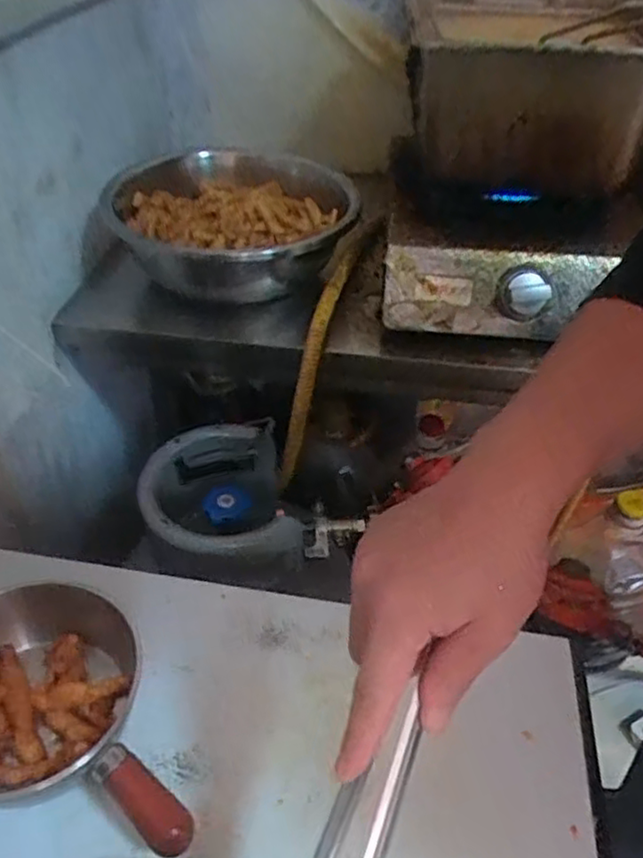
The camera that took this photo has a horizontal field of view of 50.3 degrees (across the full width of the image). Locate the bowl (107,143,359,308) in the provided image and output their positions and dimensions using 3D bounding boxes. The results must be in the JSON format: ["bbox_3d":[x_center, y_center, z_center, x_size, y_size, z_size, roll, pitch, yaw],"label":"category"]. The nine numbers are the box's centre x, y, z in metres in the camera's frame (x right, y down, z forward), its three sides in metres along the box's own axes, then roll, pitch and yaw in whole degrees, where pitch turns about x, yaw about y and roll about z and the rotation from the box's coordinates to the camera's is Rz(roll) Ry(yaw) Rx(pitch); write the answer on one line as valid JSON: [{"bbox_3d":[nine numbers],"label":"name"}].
[{"bbox_3d":[-0.097,-0.243,0.806,0.278,0.085,0.243,-12,43,-14],"label":"bowl"}]

